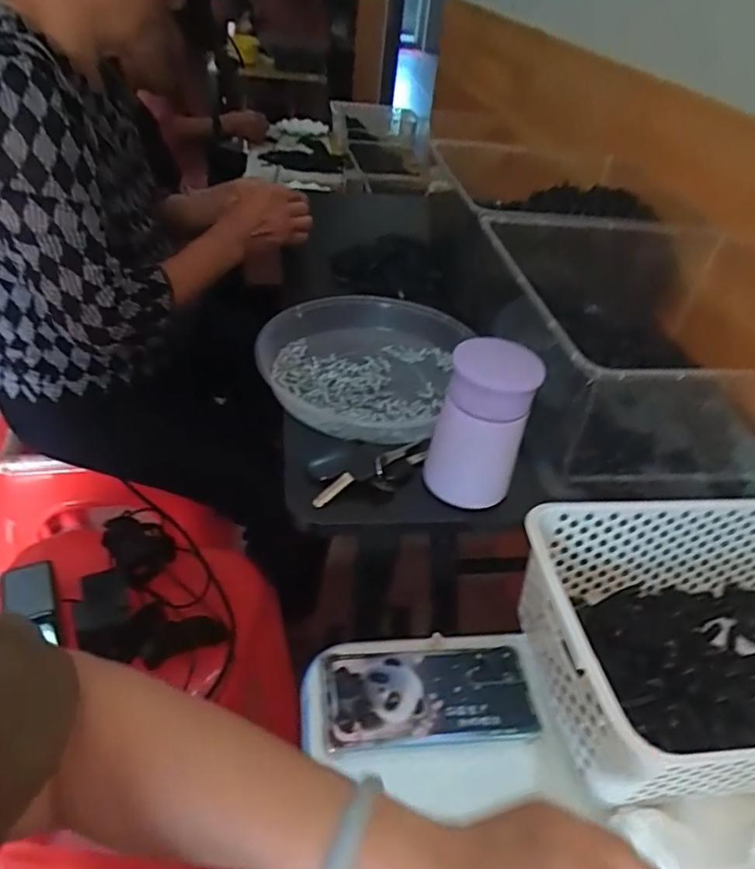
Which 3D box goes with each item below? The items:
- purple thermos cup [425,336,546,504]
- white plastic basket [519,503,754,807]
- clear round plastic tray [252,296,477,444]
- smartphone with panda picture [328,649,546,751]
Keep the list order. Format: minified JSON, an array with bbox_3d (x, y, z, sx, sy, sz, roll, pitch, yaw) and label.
[{"bbox_3d":[0.081,-0.007,0.483,0.070,0.121,0.059,19,41,15],"label":"purple thermos cup"},{"bbox_3d":[0.278,0.164,0.480,0.303,0.117,0.201,-2,40,-10],"label":"white plastic basket"},{"bbox_3d":[-0.023,-0.076,0.633,0.200,0.034,0.223,15,40,11],"label":"clear round plastic tray"},{"bbox_3d":[0.039,0.199,0.469,0.158,0.009,0.075,-1,40,-9],"label":"smartphone with panda picture"}]

